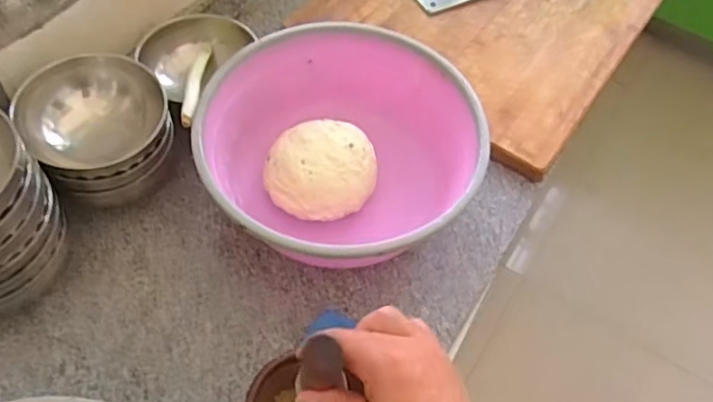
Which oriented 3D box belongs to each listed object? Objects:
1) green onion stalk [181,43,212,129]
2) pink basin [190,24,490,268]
[{"bbox_3d":[-0.183,-0.144,0.725,0.015,0.023,0.179,-1,40,-3],"label":"green onion stalk"},{"bbox_3d":[-0.015,-0.053,0.673,0.279,0.091,0.286,1,57,-2],"label":"pink basin"}]

